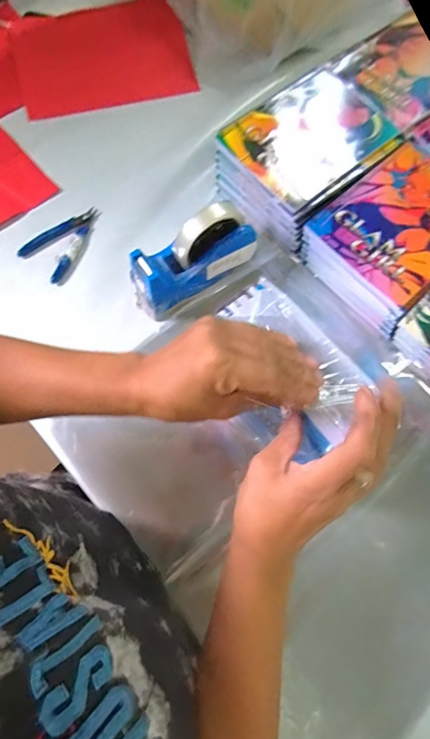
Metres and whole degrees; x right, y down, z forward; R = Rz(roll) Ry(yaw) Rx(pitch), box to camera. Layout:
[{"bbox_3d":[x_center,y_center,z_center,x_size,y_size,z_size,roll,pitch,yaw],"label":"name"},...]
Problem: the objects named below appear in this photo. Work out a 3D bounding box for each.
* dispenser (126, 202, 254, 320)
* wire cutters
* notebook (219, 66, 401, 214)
[{"bbox_3d":[-0.023,-0.130,0.497,0.156,0.110,0.053,-29,75,-10],"label":"dispenser"},{"bbox_3d":[-0.204,-0.179,0.561,0.073,0.012,0.114,37,75,10],"label":"wire cutters"},{"bbox_3d":[0.126,-0.305,0.525,0.196,0.009,0.142,-40,77,-13],"label":"notebook"}]

